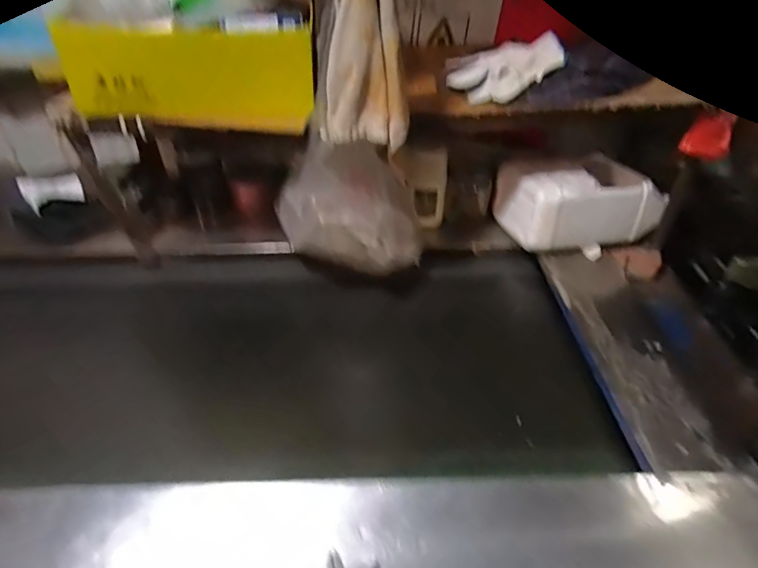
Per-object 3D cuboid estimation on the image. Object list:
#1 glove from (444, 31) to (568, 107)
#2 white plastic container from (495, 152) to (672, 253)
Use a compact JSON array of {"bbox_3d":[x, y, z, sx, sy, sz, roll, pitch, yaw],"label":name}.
[{"bbox_3d":[0.196,-0.328,0.805,0.172,0.040,0.100,-13,68,16],"label":"glove"},{"bbox_3d":[0.376,-0.165,0.972,0.272,0.123,0.170,-7,40,-9],"label":"white plastic container"}]

